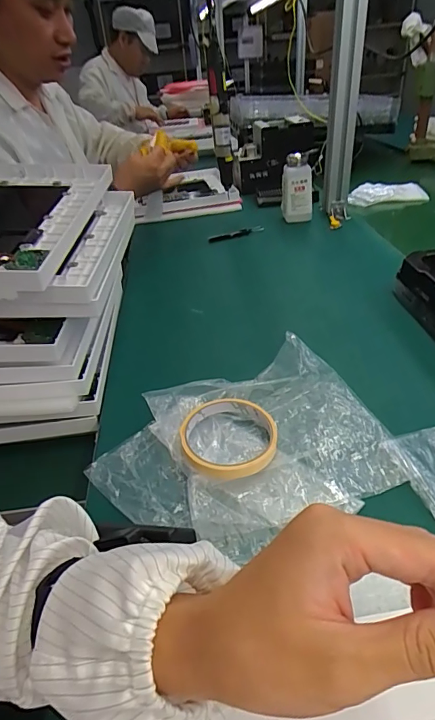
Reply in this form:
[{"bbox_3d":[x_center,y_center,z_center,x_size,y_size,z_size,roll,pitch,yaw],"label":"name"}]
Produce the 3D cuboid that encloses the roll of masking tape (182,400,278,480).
[{"bbox_3d":[0.010,0.068,0.390,0.084,0.017,0.086,-4,35,3],"label":"roll of masking tape"}]

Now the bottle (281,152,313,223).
[{"bbox_3d":[0.156,-0.328,0.845,0.061,0.130,0.044,-1,35,7],"label":"bottle"}]

